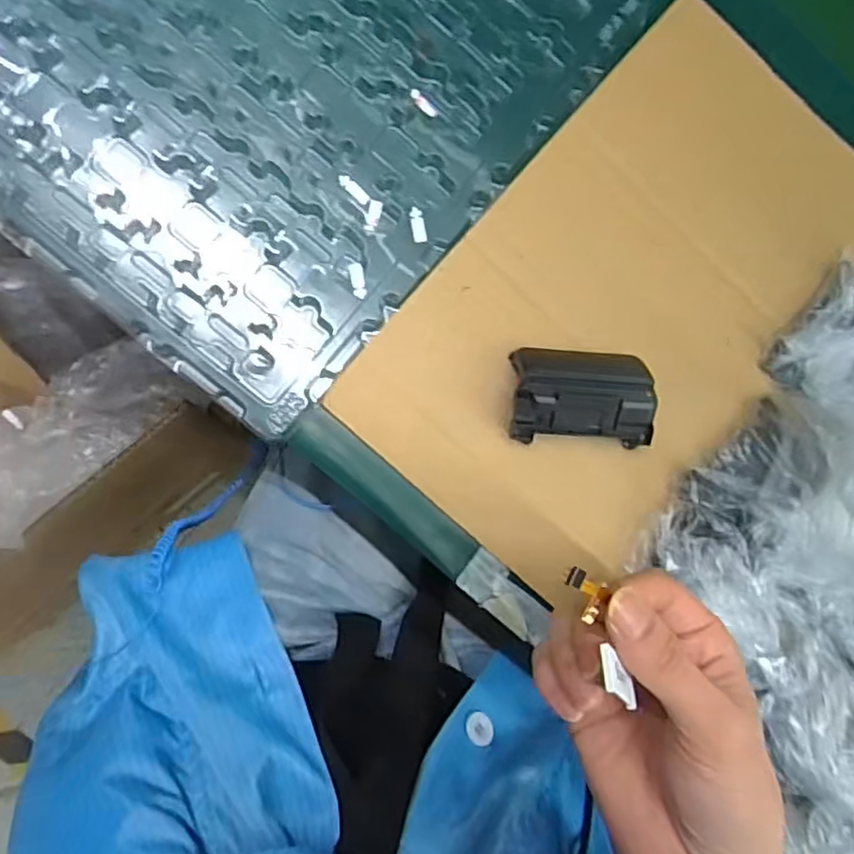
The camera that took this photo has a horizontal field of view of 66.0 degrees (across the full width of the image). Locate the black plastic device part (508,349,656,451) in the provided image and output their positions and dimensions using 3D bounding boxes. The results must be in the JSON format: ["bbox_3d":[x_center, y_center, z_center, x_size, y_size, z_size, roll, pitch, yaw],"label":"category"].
[{"bbox_3d":[0.077,-0.015,0.331,0.070,0.031,0.046,3,88,-9],"label":"black plastic device part"}]

